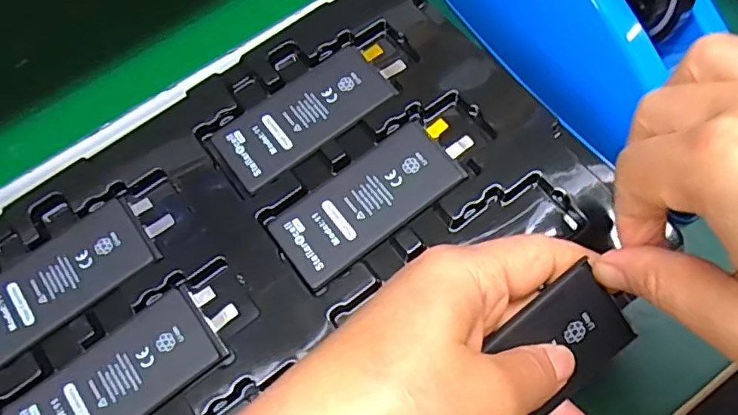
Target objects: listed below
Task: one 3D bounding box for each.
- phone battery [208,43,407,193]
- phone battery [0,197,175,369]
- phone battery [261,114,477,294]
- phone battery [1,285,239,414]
[{"bbox_3d":[-0.031,-0.054,0.307,0.107,0.004,0.044,-37,71,-12],"label":"phone battery"},{"bbox_3d":[-0.151,0.035,0.280,0.106,0.004,0.043,-35,71,-11],"label":"phone battery"},{"bbox_3d":[0.003,-0.007,0.287,0.107,0.004,0.043,-36,71,-12],"label":"phone battery"},{"bbox_3d":[-0.112,0.079,0.261,0.105,0.004,0.044,-36,71,-11],"label":"phone battery"}]

